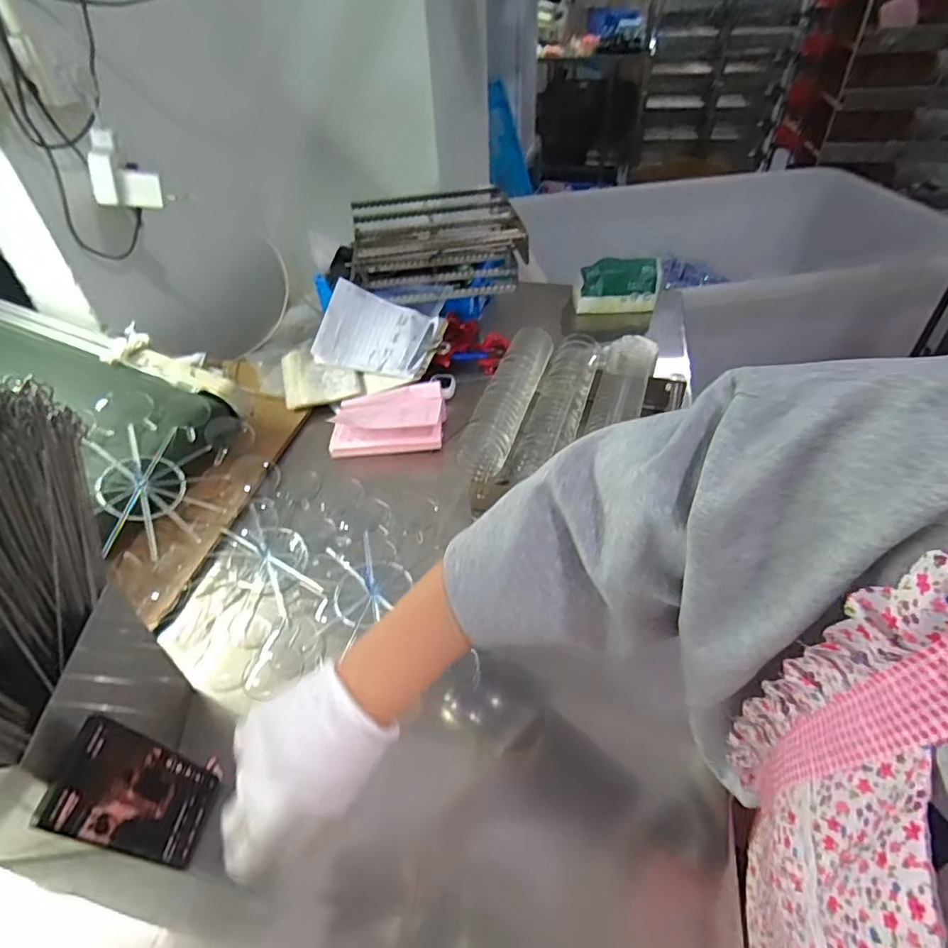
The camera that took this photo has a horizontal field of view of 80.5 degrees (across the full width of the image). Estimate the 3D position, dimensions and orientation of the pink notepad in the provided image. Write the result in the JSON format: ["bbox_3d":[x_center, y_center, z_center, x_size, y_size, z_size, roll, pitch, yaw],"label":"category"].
[{"bbox_3d":[-0.140,-0.094,0.914,0.183,0.038,0.146,-4,44,0],"label":"pink notepad"}]

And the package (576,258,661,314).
[{"bbox_3d":[0.298,-0.383,1.172,0.174,0.117,0.053,-4,44,0],"label":"package"}]

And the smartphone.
[{"bbox_3d":[-0.275,0.266,0.462,0.014,0.171,0.074,-3,47,16],"label":"smartphone"}]

